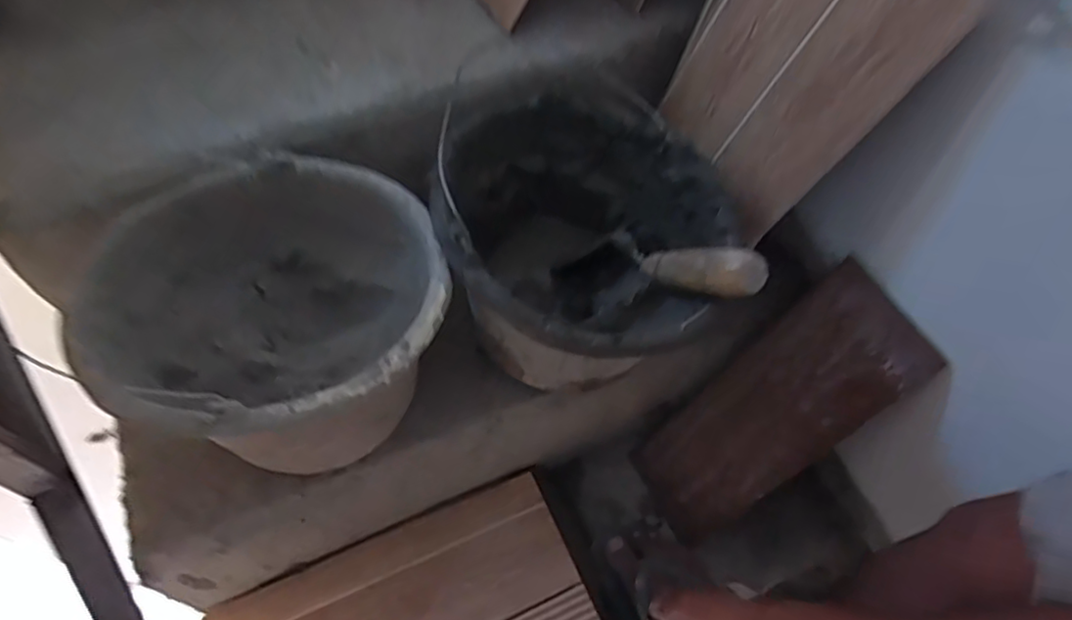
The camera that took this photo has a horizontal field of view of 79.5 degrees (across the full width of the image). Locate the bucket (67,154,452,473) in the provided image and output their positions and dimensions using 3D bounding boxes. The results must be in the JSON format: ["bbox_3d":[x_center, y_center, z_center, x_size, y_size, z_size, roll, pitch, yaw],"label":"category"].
[{"bbox_3d":[-0.216,0.019,0.571,0.281,0.172,0.250,-18,59,-12],"label":"bucket"}]

